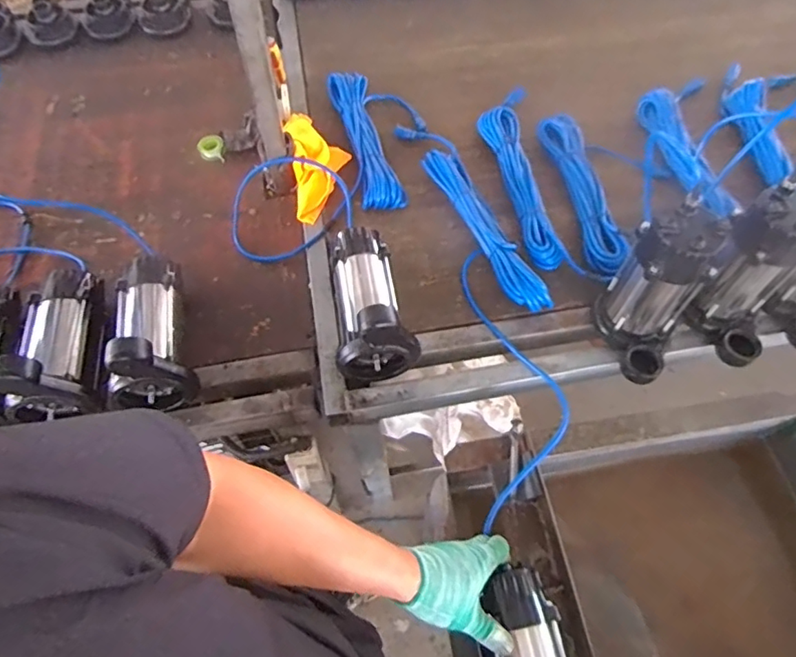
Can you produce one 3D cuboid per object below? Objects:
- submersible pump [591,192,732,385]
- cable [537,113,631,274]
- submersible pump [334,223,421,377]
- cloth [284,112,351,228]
[{"bbox_3d":[0.357,-0.039,0.749,0.113,0.232,0.150,20,64,12],"label":"submersible pump"},{"bbox_3d":[0.329,-0.250,0.978,0.075,0.055,0.366,-9,61,-3],"label":"cable"},{"bbox_3d":[-0.054,-0.052,0.812,0.108,0.160,0.222,-15,62,-6],"label":"submersible pump"},{"bbox_3d":[-0.149,-0.326,1.008,0.112,0.072,0.254,-10,61,-3],"label":"cloth"}]

